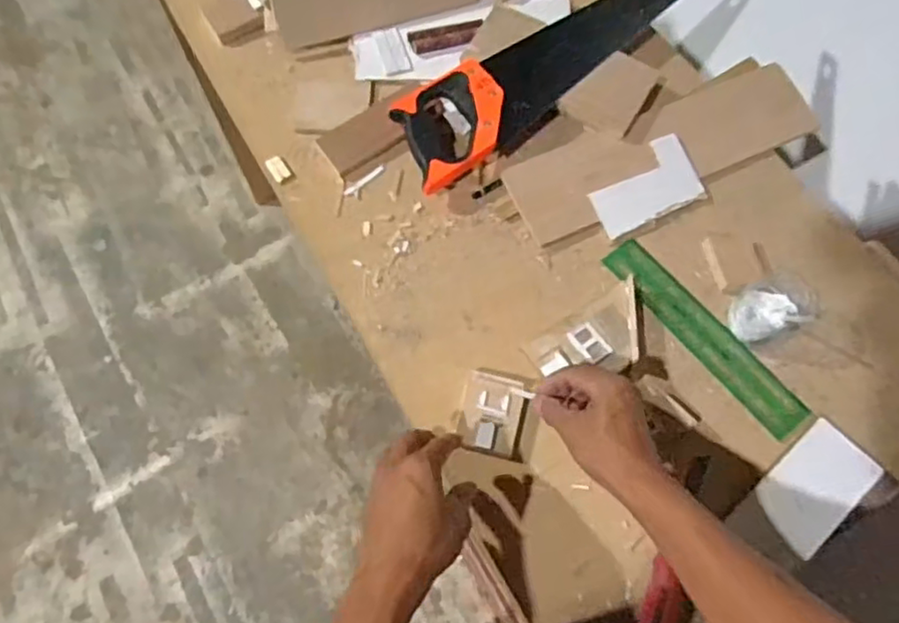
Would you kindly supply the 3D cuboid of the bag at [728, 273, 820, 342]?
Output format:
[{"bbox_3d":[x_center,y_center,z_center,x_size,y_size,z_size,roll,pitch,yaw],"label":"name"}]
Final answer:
[{"bbox_3d":[0.349,-0.004,0.713,0.100,0.022,0.061,-27,68,-11],"label":"bag"}]

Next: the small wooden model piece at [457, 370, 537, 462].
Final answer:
[{"bbox_3d":[0.046,0.103,0.660,0.065,0.026,0.080,11,67,2],"label":"small wooden model piece"}]

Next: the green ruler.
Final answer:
[{"bbox_3d":[0.273,0.021,0.711,0.051,0.008,0.257,-35,71,-17],"label":"green ruler"}]

